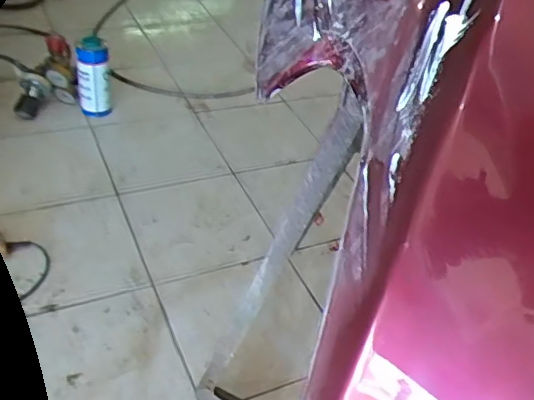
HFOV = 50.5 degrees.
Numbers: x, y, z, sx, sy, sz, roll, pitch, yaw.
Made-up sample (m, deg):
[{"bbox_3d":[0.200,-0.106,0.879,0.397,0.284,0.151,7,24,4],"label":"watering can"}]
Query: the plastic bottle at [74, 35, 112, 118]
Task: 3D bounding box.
[{"bbox_3d":[-0.461,-0.323,1.504,0.086,0.230,0.060,-8,43,-20],"label":"plastic bottle"}]

